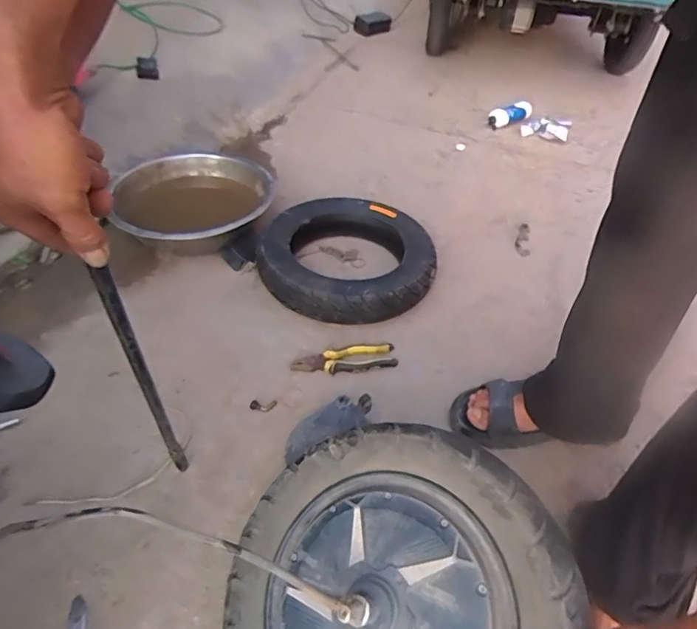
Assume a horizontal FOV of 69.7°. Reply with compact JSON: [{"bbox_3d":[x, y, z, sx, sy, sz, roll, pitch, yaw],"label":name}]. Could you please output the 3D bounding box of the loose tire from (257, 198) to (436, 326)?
[{"bbox_3d":[0.002,-0.120,1.086,0.348,0.085,0.347,3,44,-3],"label":"loose tire"}]

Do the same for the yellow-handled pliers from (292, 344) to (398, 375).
[{"bbox_3d":[-0.007,0.086,0.926,0.188,0.017,0.058,-1,44,-8],"label":"yellow-handled pliers"}]

